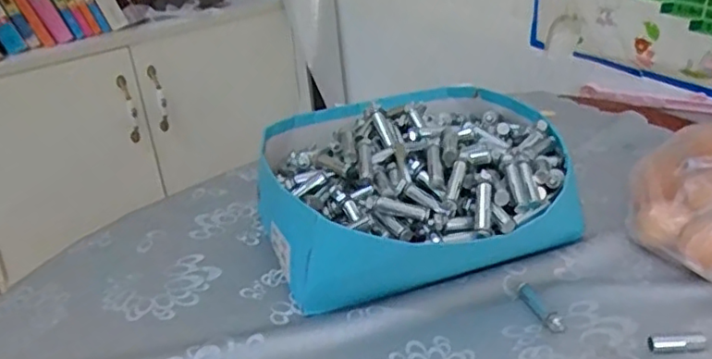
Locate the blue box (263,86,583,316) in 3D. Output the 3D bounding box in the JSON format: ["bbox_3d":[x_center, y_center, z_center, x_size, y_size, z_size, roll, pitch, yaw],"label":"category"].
[{"bbox_3d":[0.055,-0.004,0.606,0.274,0.116,0.271,-7,30,-4],"label":"blue box"}]

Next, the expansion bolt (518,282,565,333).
[{"bbox_3d":[0.152,0.103,0.514,0.015,0.009,0.060,-12,31,-13],"label":"expansion bolt"}]

